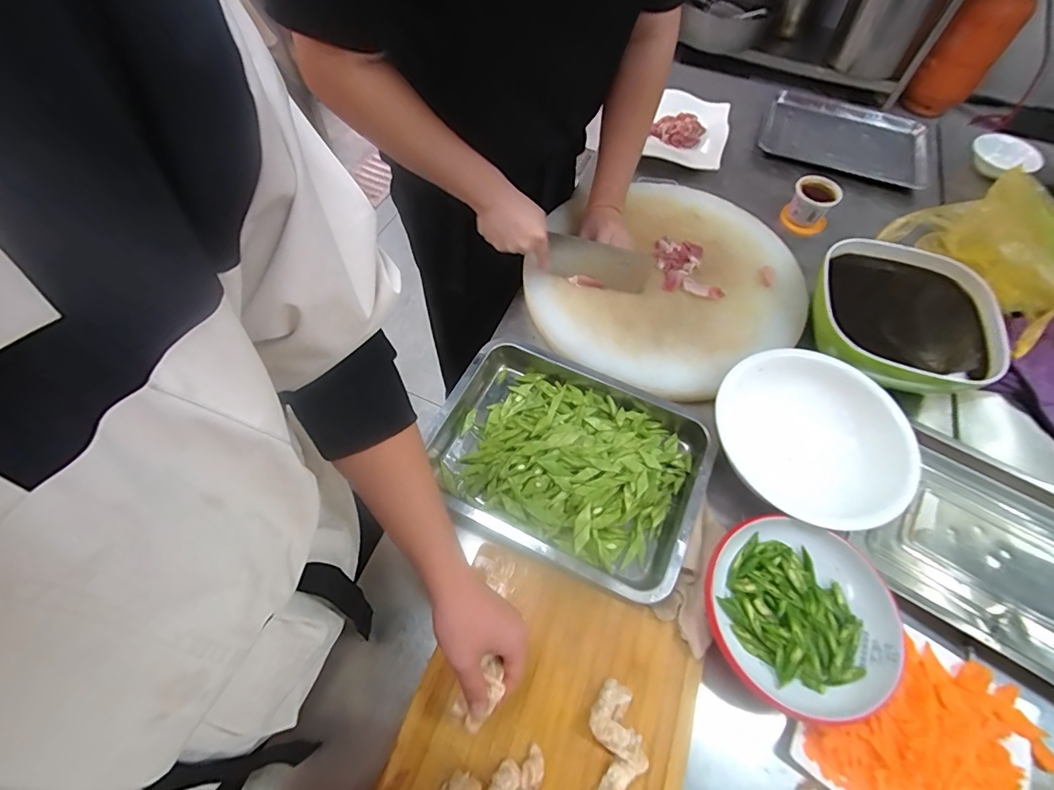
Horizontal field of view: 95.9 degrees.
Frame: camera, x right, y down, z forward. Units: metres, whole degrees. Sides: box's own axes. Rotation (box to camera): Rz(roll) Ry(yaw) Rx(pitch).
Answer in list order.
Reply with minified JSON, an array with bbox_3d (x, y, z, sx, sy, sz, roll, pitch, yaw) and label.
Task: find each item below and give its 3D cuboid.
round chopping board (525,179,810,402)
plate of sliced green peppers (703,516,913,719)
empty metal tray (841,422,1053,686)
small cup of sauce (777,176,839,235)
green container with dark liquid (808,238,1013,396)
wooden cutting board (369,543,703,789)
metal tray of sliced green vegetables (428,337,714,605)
[{"bbox_3d":[0.224,-0.189,0.788,0.427,0.049,0.444,1,60,-1],"label":"round chopping board"},{"bbox_3d":[0.301,0.246,0.531,0.194,0.045,0.191,1,60,-1],"label":"plate of sliced green peppers"},{"bbox_3d":[0.590,0.195,0.584,0.327,0.039,0.253,32,65,16],"label":"empty metal tray"},{"bbox_3d":[0.527,-0.355,0.882,0.080,0.080,0.074,27,63,13],"label":"small cup of sauce"},{"bbox_3d":[0.567,-0.110,0.740,0.263,0.106,0.263,1,60,-1],"label":"green container with dark liquid"},{"bbox_3d":[0.003,0.375,0.466,0.275,0.046,0.376,18,62,9],"label":"wooden cutting board"},{"bbox_3d":[0.048,0.086,0.635,0.351,0.059,0.266,24,63,12],"label":"metal tray of sliced green vegetables"}]

